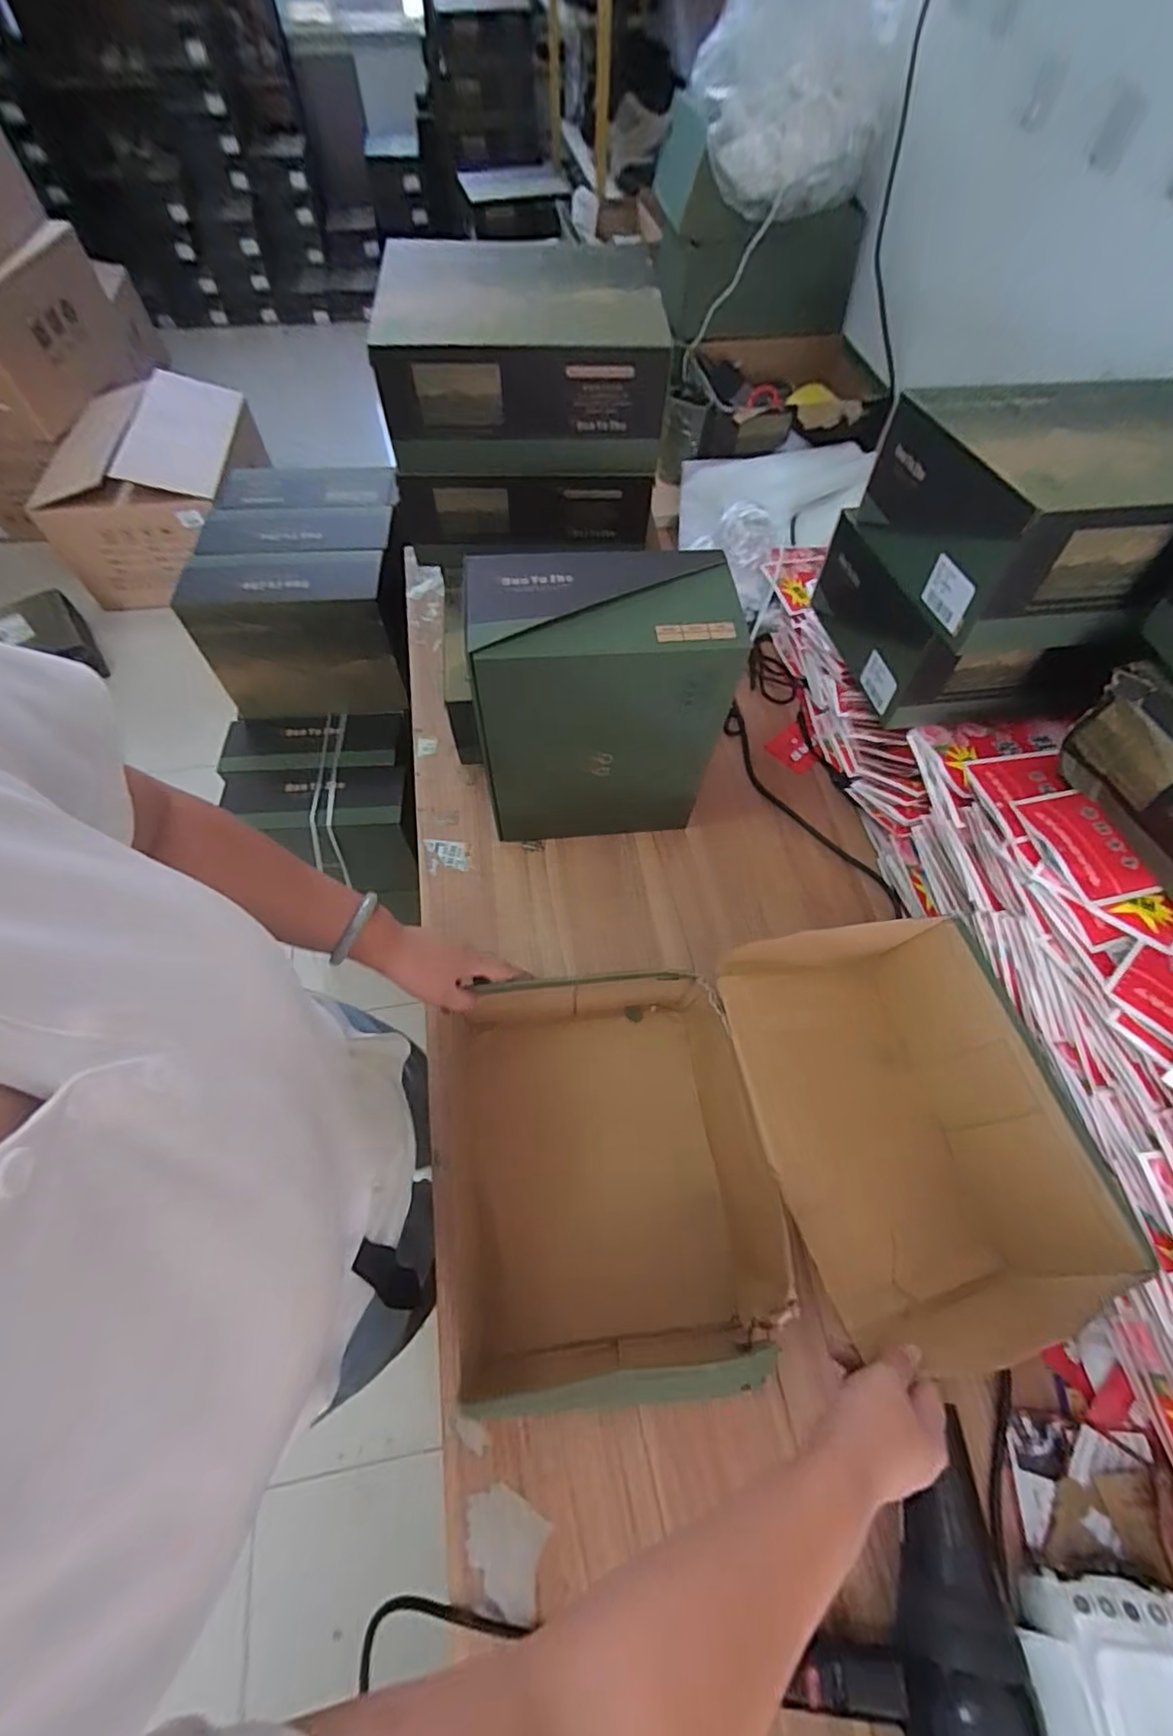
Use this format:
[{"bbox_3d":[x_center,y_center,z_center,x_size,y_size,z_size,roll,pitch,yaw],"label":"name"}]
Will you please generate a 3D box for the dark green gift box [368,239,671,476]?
[{"bbox_3d":[-0.084,-0.634,0.755,0.329,0.144,0.272,-4,61,-3],"label":"dark green gift box"}]

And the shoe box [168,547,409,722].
[{"bbox_3d":[-0.509,-0.421,1.105,0.322,0.238,0.146,-5,61,-4],"label":"shoe box"}]

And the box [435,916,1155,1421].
[{"bbox_3d":[0.148,0.265,0.585,0.568,0.145,0.339,-8,62,-5],"label":"box"}]

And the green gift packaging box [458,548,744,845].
[{"bbox_3d":[0.013,-0.168,0.690,0.243,0.328,0.115,-3,61,-2],"label":"green gift packaging box"}]

